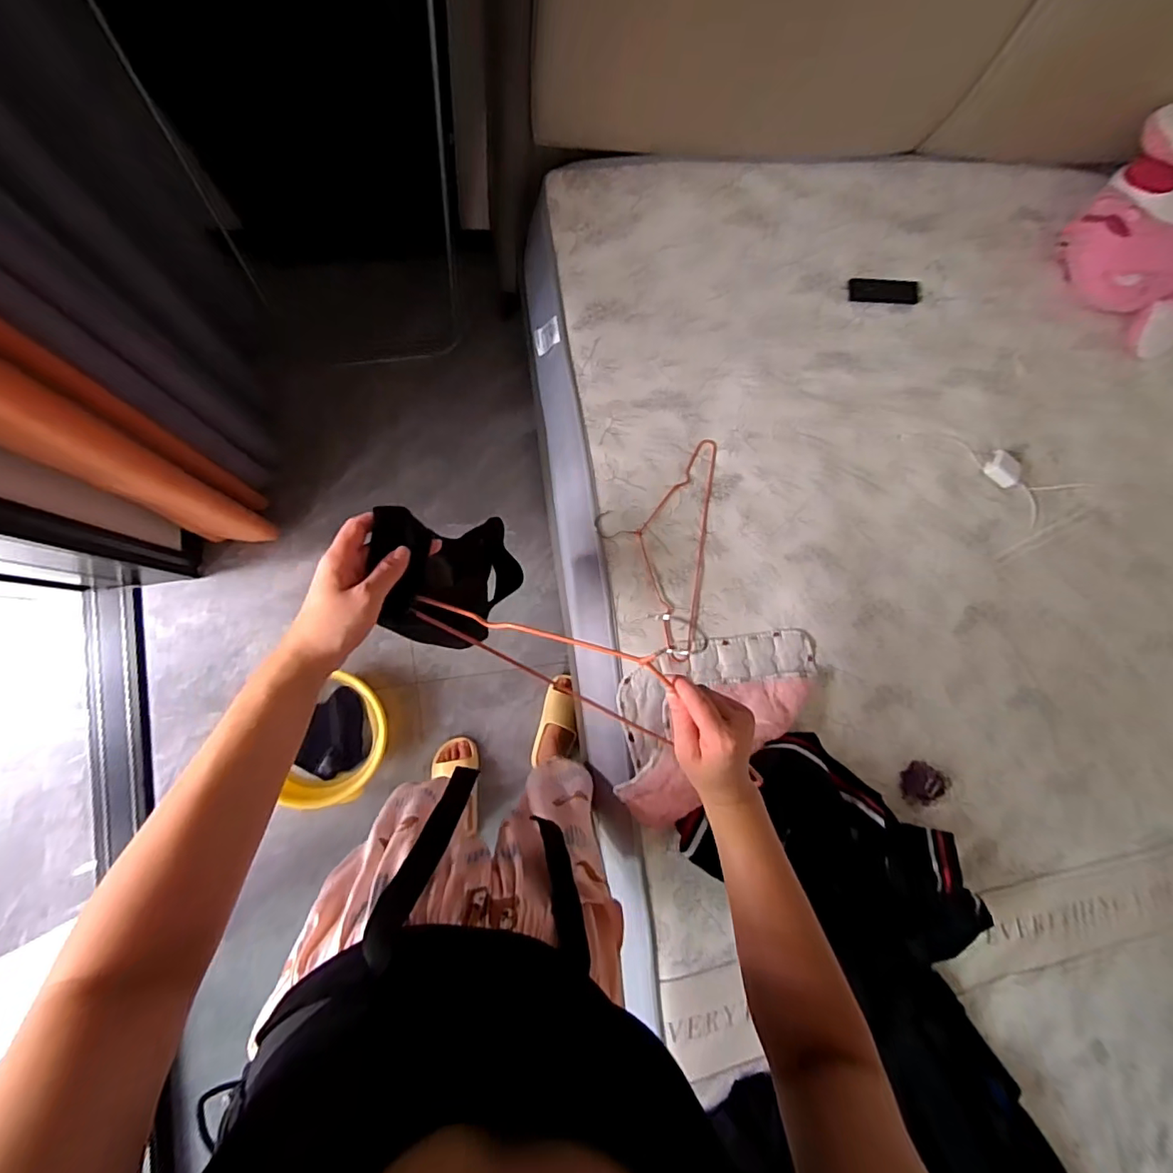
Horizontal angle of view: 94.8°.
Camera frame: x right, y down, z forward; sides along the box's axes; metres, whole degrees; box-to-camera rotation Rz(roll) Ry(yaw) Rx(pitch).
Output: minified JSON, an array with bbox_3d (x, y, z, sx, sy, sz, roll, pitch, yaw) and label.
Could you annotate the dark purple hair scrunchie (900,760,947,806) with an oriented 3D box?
[{"bbox_3d":[0.597,0.351,0.950,0.076,0.040,0.073,22,84,-5],"label":"dark purple hair scrunchie"}]

